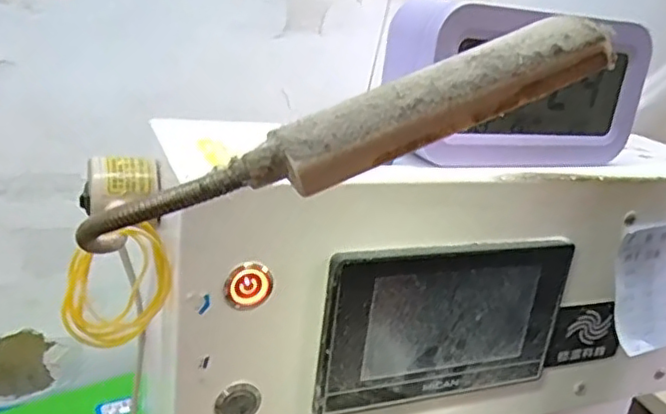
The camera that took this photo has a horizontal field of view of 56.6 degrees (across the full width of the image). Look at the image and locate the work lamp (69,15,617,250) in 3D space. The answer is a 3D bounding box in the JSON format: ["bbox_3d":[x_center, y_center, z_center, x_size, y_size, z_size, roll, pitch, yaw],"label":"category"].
[{"bbox_3d":[0.006,-0.019,0.154,0.138,0.017,0.020,-22,25,-8],"label":"work lamp"}]

